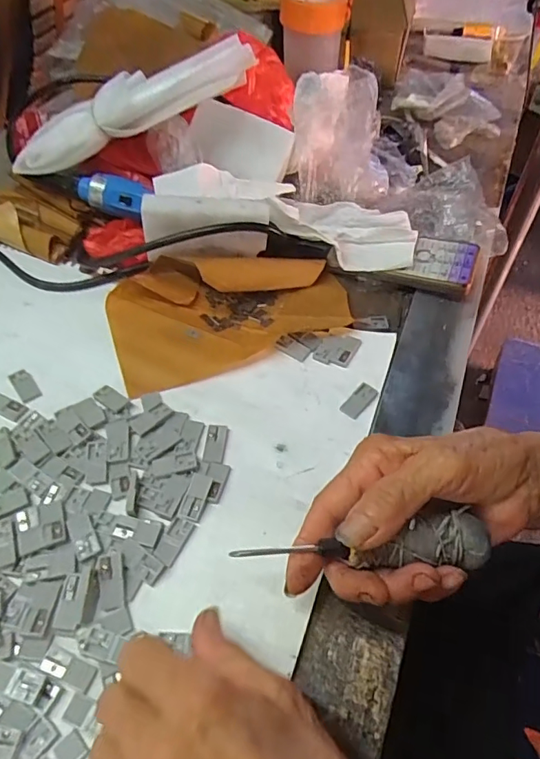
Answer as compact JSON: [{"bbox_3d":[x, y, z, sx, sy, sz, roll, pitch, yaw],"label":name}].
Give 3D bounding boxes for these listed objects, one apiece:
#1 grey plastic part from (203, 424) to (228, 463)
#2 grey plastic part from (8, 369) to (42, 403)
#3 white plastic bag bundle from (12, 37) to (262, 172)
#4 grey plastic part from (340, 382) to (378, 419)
[{"bbox_3d":[-0.037,0.042,0.335,0.013,0.004,0.029,3,51,4],"label":"grey plastic part"},{"bbox_3d":[-0.181,0.003,0.368,0.014,0.004,0.032,-32,57,-22],"label":"grey plastic part"},{"bbox_3d":[-0.129,-0.256,0.465,0.244,0.038,0.055,-21,52,6],"label":"white plastic bag bundle"},{"bbox_3d":[0.064,0.014,0.355,0.016,0.005,0.029,35,60,26],"label":"grey plastic part"}]

